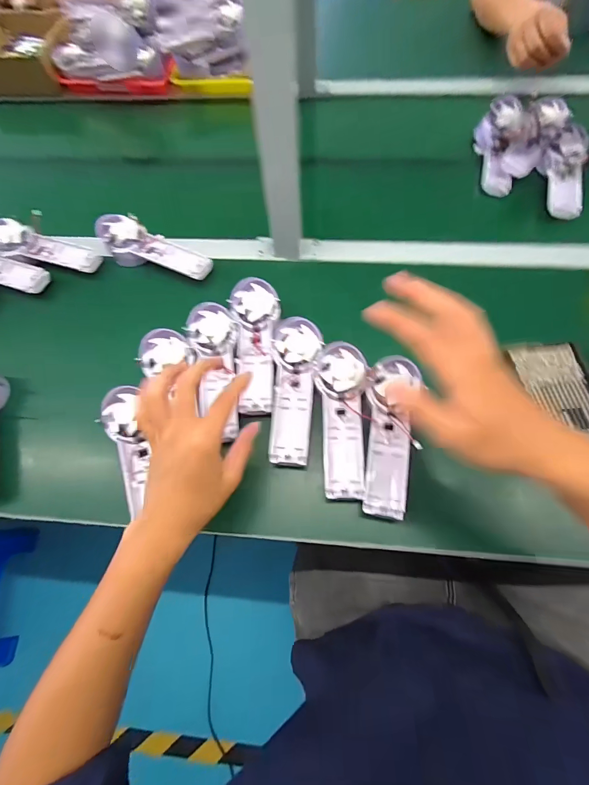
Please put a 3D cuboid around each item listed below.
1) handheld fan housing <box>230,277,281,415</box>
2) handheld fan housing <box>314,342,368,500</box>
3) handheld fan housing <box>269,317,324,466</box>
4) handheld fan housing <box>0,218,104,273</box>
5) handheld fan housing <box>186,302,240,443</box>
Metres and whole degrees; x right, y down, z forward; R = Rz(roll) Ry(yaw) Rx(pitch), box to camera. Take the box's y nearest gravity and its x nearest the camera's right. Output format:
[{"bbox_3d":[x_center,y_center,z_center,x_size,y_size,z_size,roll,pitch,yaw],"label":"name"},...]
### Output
[{"bbox_3d":[-0.047,-0.061,0.448,0.060,0.034,0.174,-5,70,-2],"label":"handheld fan housing"},{"bbox_3d":[0.058,0.030,0.405,0.055,0.031,0.176,-2,70,-1],"label":"handheld fan housing"},{"bbox_3d":[0.002,-0.005,0.422,0.057,0.027,0.178,1,70,0],"label":"handheld fan housing"},{"bbox_3d":[-0.387,-0.222,0.537,0.186,0.031,0.062,17,71,6],"label":"handheld fan housing"},{"bbox_3d":[-0.096,-0.029,0.436,0.059,0.026,0.184,-11,72,-4],"label":"handheld fan housing"}]

